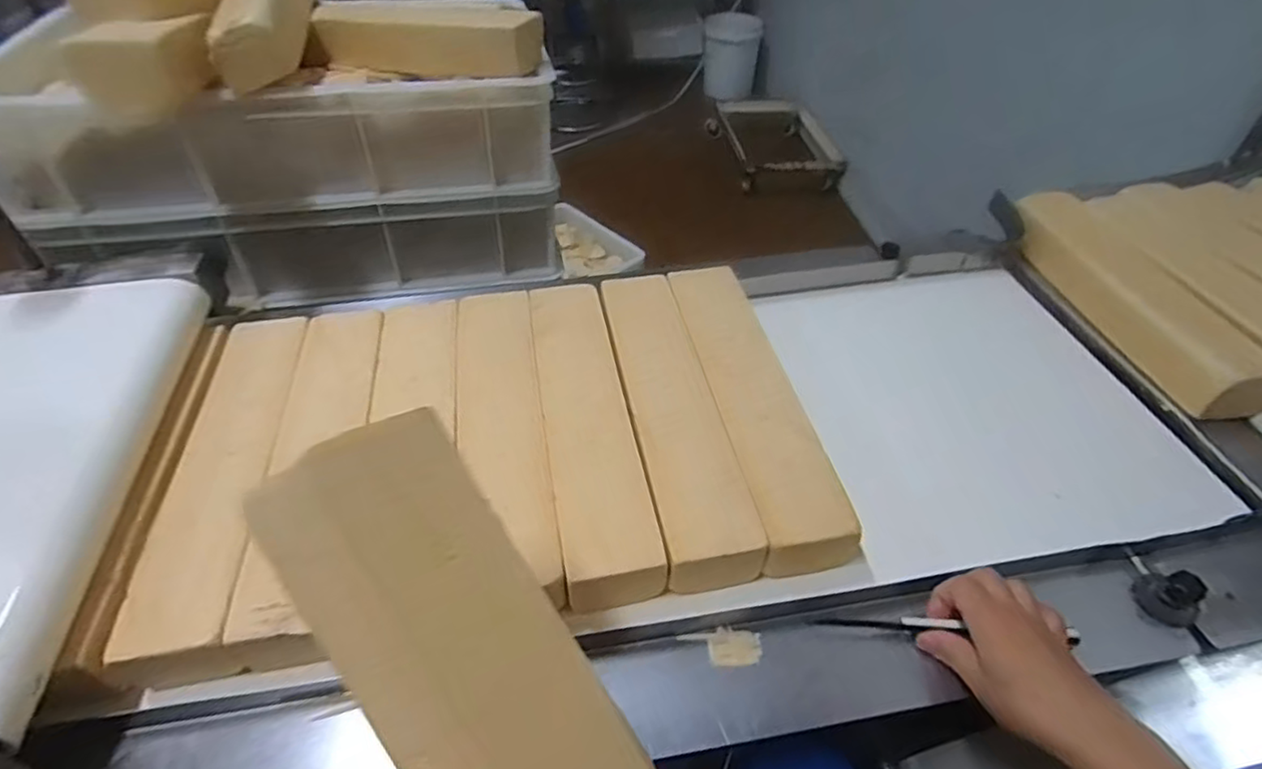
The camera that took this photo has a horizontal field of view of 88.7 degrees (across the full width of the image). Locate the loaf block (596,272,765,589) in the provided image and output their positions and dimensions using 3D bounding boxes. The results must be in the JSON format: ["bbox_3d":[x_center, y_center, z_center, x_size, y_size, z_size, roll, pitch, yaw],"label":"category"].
[{"bbox_3d":[0.036,0.027,0.604,0.077,0.051,0.358,-7,45,-8],"label":"loaf block"}]

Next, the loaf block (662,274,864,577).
[{"bbox_3d":[0.107,0.014,0.620,0.082,0.058,0.355,-7,45,-8],"label":"loaf block"}]

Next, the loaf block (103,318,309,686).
[{"bbox_3d":[-0.347,0.080,0.567,0.086,0.064,0.356,-7,45,-8],"label":"loaf block"}]

